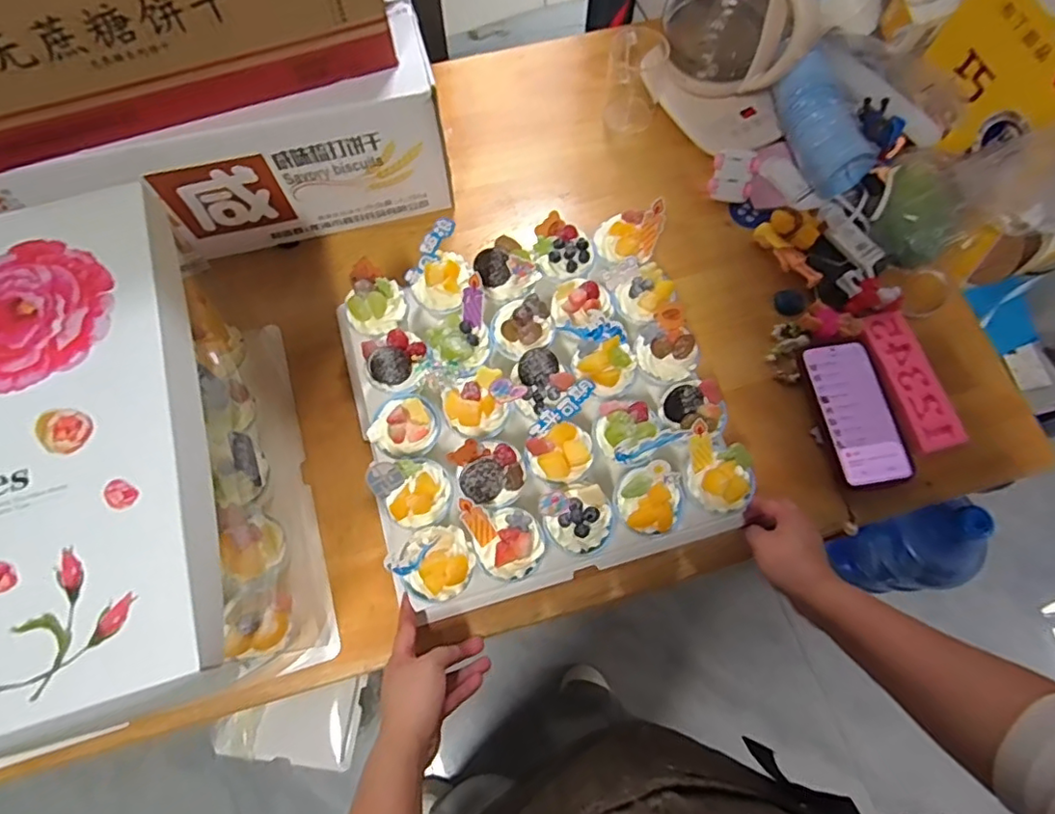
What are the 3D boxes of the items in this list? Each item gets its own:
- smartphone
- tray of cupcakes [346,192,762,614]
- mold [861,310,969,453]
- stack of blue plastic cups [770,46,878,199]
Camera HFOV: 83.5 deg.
[{"bbox_3d":[0.360,0.004,0.642,0.083,0.014,0.163,-11,70,-1],"label":"smartphone"},{"bbox_3d":[0.009,-0.008,0.609,0.337,0.095,0.344,-15,72,-6],"label":"tray of cupcakes"},{"bbox_3d":[0.431,-0.032,0.662,0.050,0.009,0.163,-17,71,6],"label":"mold"},{"bbox_3d":[0.357,-0.336,0.710,0.072,0.073,0.159,-22,86,-8],"label":"stack of blue plastic cups"}]

